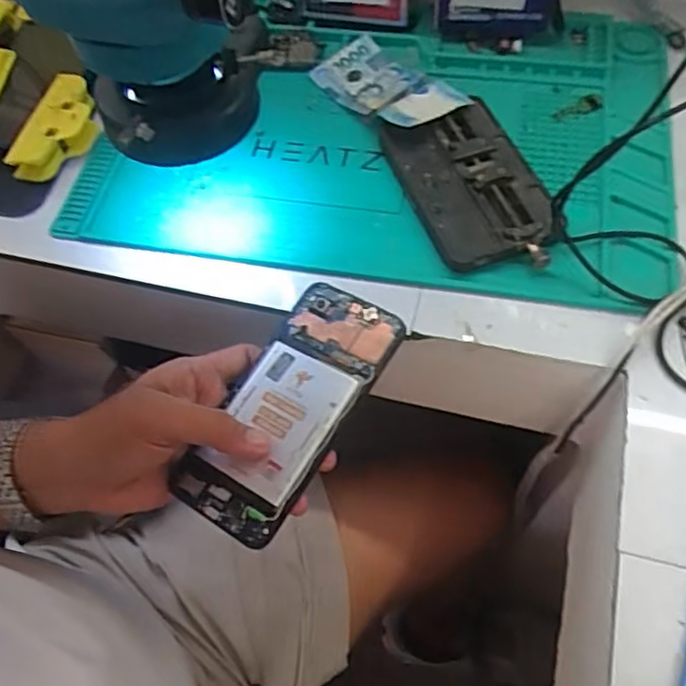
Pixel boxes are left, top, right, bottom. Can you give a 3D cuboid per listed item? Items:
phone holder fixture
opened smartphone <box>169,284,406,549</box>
[{"bbox_3d":[0.096,-0.115,0.475,0.090,0.028,0.149,-19,61,-7],"label":"phone holder fixture"},{"bbox_3d":[-0.031,0.036,0.395,0.071,0.009,0.163,25,67,17],"label":"opened smartphone"}]

